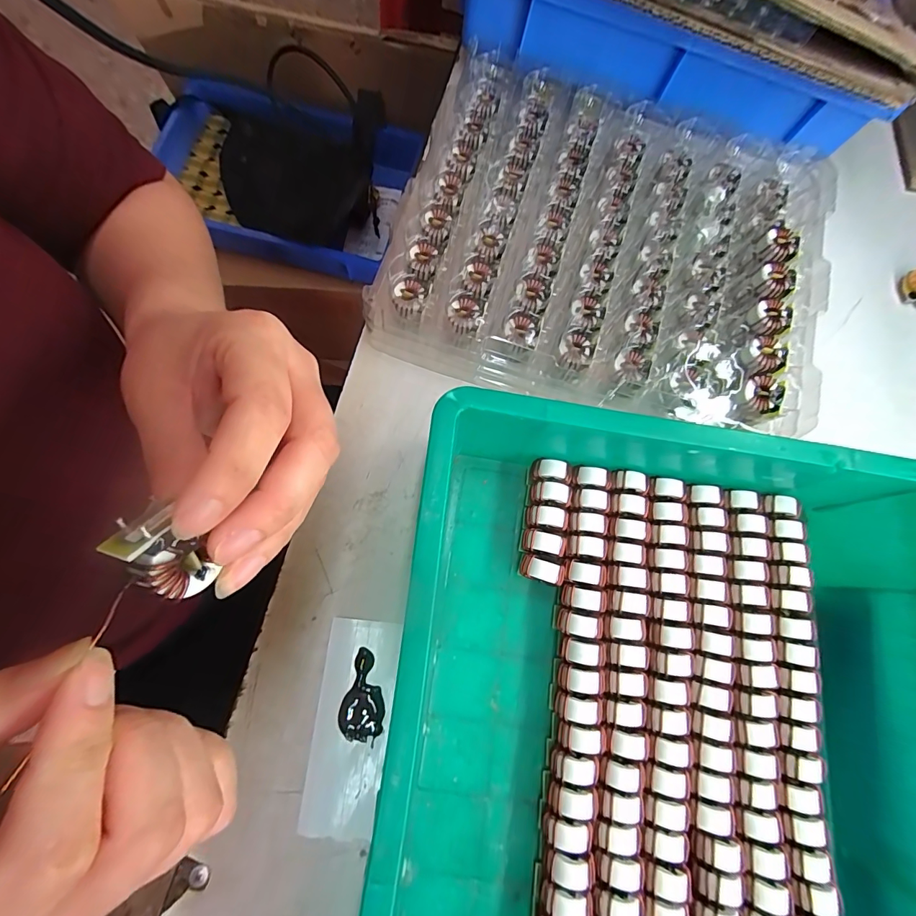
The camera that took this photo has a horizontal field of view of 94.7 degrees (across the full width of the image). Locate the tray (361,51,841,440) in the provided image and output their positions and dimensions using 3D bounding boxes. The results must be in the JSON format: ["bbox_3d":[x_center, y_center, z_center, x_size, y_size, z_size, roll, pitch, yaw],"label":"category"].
[{"bbox_3d":[0.117,-0.161,0.309,0.307,0.031,0.268,17,75,1],"label":"tray"}]

